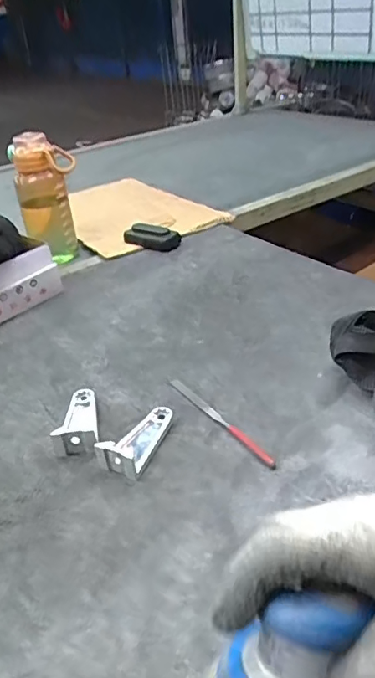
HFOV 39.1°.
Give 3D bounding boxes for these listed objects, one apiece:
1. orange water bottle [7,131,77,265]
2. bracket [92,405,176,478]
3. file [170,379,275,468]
[{"bbox_3d":[-0.247,-0.251,0.945,0.090,0.209,0.081,19,40,36],"label":"orange water bottle"},{"bbox_3d":[-0.051,0.093,0.539,0.044,0.029,0.098,7,34,21],"label":"bracket"},{"bbox_3d":[0.032,0.083,0.562,0.010,0.008,0.172,-24,35,-26],"label":"file"}]

